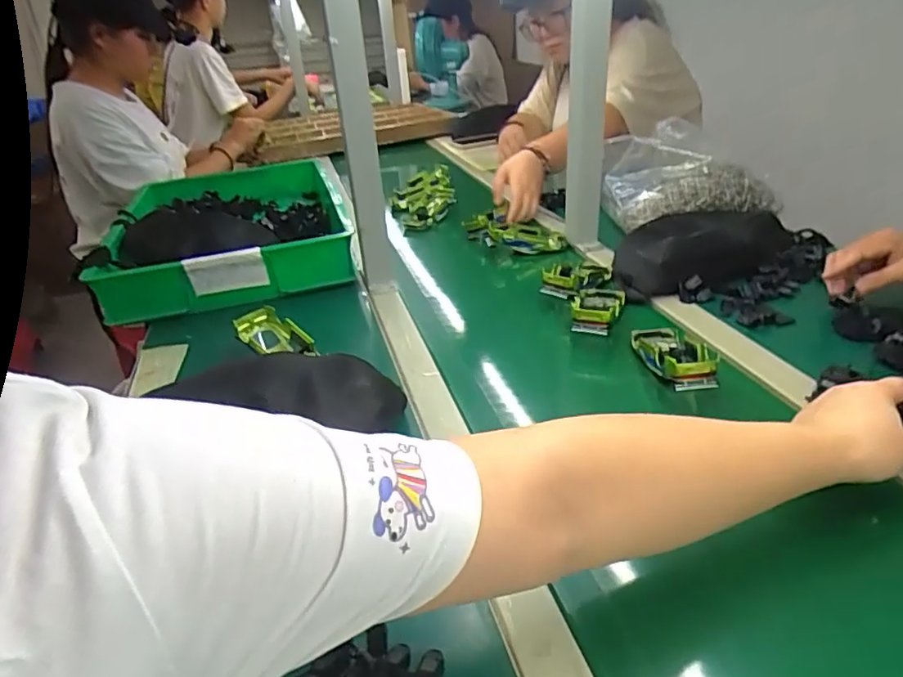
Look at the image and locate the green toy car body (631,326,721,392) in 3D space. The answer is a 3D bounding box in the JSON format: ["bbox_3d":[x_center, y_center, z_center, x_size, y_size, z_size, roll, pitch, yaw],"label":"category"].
[{"bbox_3d":[0.238,0.018,0.614,0.060,0.030,0.133,-3,17,4],"label":"green toy car body"}]

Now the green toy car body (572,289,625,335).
[{"bbox_3d":[0.182,-0.038,0.715,0.060,0.029,0.142,4,19,16],"label":"green toy car body"}]

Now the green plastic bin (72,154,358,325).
[{"bbox_3d":[-0.376,-0.204,1.013,0.393,0.085,0.533,-14,31,-14],"label":"green plastic bin"}]

